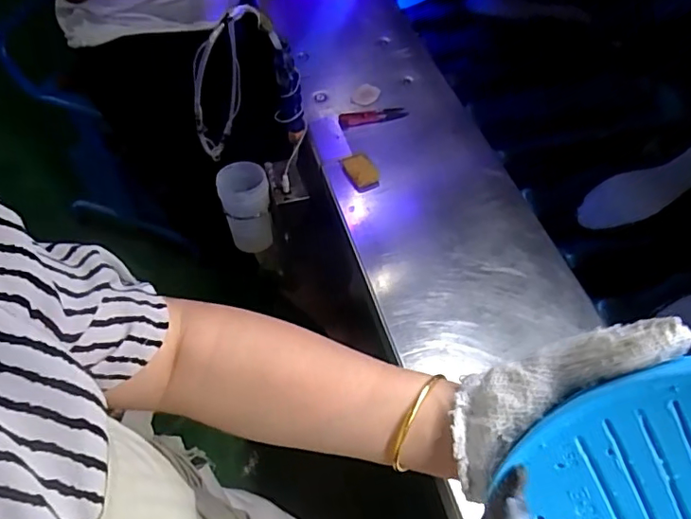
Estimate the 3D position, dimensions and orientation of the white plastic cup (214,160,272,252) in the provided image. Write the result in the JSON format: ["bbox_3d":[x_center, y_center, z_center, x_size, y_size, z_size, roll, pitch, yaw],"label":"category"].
[{"bbox_3d":[-0.150,-0.079,0.818,0.071,0.120,0.080,-8,56,-8],"label":"white plastic cup"}]

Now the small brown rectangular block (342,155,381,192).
[{"bbox_3d":[0.021,-0.113,0.707,0.037,0.017,0.060,-21,58,-16],"label":"small brown rectangular block"}]

